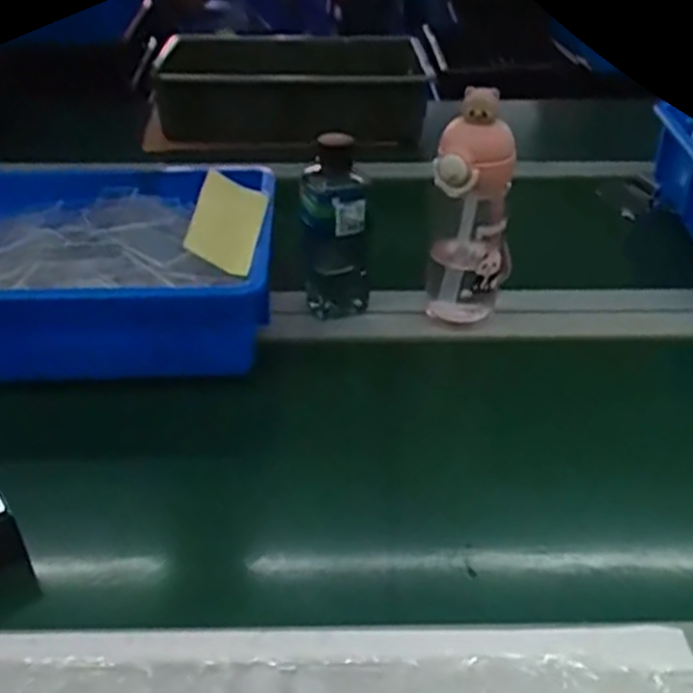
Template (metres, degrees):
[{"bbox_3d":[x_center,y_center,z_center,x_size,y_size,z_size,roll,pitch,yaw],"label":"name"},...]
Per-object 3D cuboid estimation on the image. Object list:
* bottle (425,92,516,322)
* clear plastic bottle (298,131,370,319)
[{"bbox_3d":[0.110,-0.112,0.638,0.073,0.201,0.062,7,36,10],"label":"bottle"},{"bbox_3d":[-0.011,-0.105,0.668,0.061,0.160,0.053,-2,36,-3],"label":"clear plastic bottle"}]

